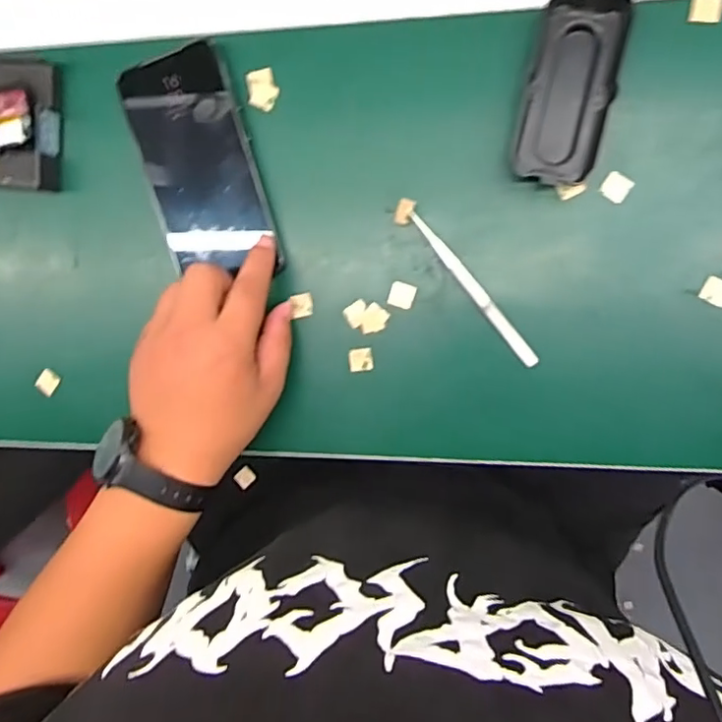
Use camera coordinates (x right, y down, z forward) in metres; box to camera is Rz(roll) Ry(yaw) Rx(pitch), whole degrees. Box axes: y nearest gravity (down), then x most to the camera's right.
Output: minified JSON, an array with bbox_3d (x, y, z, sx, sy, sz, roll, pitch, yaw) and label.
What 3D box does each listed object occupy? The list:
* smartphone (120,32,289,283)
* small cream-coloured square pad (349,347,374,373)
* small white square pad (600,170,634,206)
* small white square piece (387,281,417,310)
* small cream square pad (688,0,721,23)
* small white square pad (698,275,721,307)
[{"bbox_3d":[-0.113,-0.137,0.407,0.076,0.008,0.145,-15,98,7],"label":"smartphone"},{"bbox_3d":[0.000,-0.001,0.417,0.017,0.004,0.016,-6,95,9],"label":"small cream-coloured square pad"},{"bbox_3d":[0.166,-0.112,0.380,0.017,0.004,0.017,34,100,4],"label":"small white square pad"},{"bbox_3d":[0.029,-0.046,0.408,0.018,0.004,0.017,19,99,6],"label":"small white square piece"},{"bbox_3d":[0.212,-0.216,0.358,0.019,0.004,0.015,4,97,8],"label":"small cream square pad"},{"bbox_3d":[0.230,-0.045,0.377,0.018,0.004,0.016,29,99,4],"label":"small white square pad"}]

